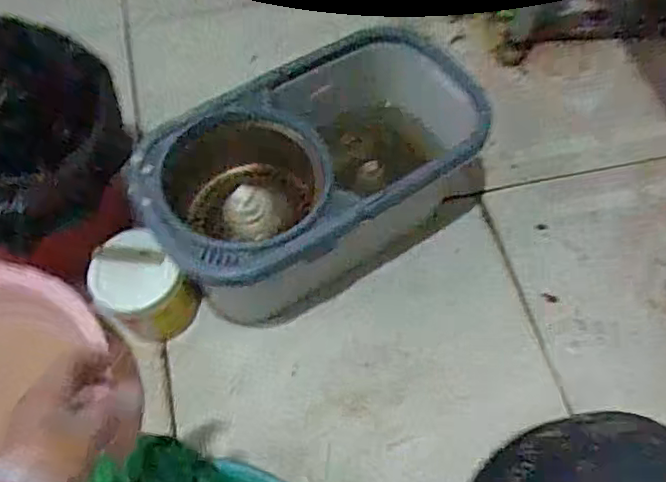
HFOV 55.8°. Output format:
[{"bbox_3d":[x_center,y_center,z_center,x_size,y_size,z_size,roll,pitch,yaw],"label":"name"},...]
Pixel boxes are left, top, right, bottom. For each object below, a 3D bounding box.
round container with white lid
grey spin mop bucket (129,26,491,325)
[{"bbox_3d":[-0.243,0.067,0.812,0.102,0.126,0.093,0,61,-1],"label":"round container with white lid"},{"bbox_3d":[-0.016,-0.078,0.855,0.449,0.210,0.232,-28,65,-15],"label":"grey spin mop bucket"}]

